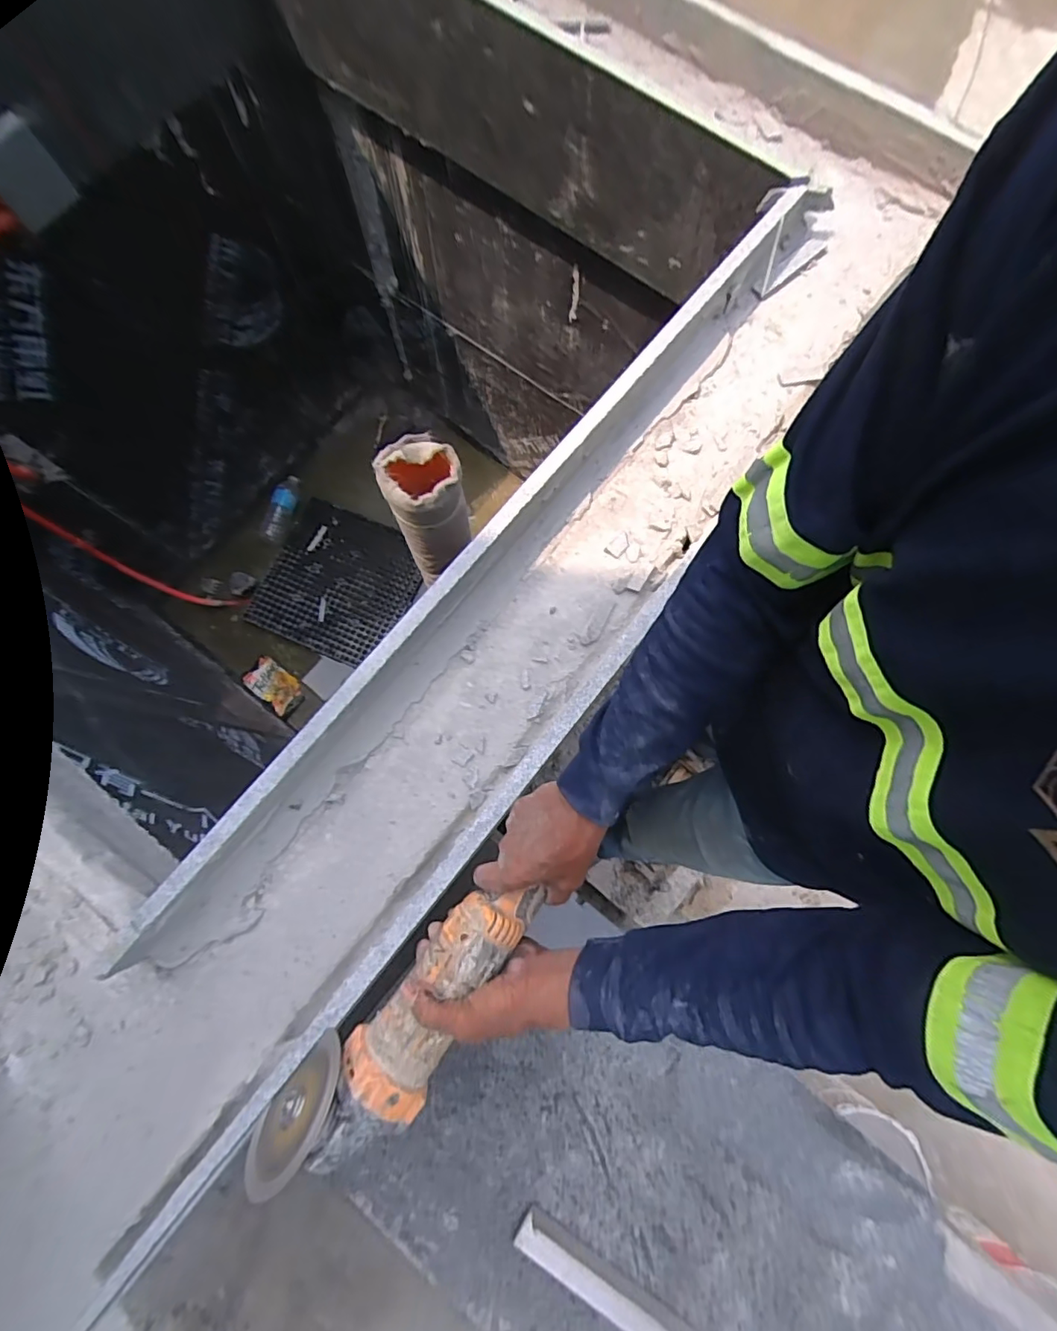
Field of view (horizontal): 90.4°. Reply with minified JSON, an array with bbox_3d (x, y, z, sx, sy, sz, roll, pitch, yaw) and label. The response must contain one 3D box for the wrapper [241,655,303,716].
[{"bbox_3d":[-0.833,0.063,1.715,0.189,0.061,0.117,38,81,8],"label":"wrapper"}]

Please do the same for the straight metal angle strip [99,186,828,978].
[{"bbox_3d":[-0.007,-0.168,0.604,0.047,0.076,1.162,40,81,8],"label":"straight metal angle strip"}]

